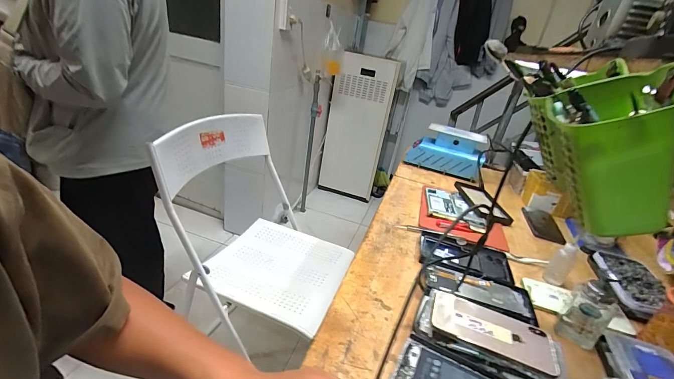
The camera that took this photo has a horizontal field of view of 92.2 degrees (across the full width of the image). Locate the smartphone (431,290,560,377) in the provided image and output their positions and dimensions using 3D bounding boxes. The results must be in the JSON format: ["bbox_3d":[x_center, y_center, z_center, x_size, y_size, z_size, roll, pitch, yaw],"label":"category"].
[{"bbox_3d":[0.211,0.190,0.443,0.155,0.007,0.078,17,29,18],"label":"smartphone"}]

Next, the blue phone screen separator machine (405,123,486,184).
[{"bbox_3d":[0.384,-0.138,1.131,0.246,0.151,0.126,19,27,18],"label":"blue phone screen separator machine"}]

